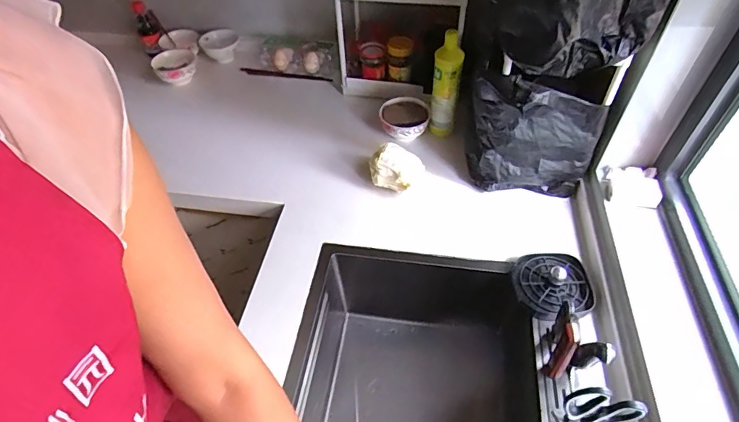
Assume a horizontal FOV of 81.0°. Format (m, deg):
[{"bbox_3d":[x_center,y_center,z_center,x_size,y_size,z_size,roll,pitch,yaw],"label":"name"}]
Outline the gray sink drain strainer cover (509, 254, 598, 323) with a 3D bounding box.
[{"bbox_3d":[0.311,0.113,0.726,0.126,0.051,0.126,-8,49,-9],"label":"gray sink drain strainer cover"}]

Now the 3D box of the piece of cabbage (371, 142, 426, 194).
[{"bbox_3d":[0.055,-0.085,0.893,0.098,0.092,0.076,21,51,16],"label":"piece of cabbage"}]

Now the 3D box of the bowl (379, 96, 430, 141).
[{"bbox_3d":[0.080,-0.208,1.019,0.114,0.071,0.112,1,48,-1],"label":"bowl"}]

